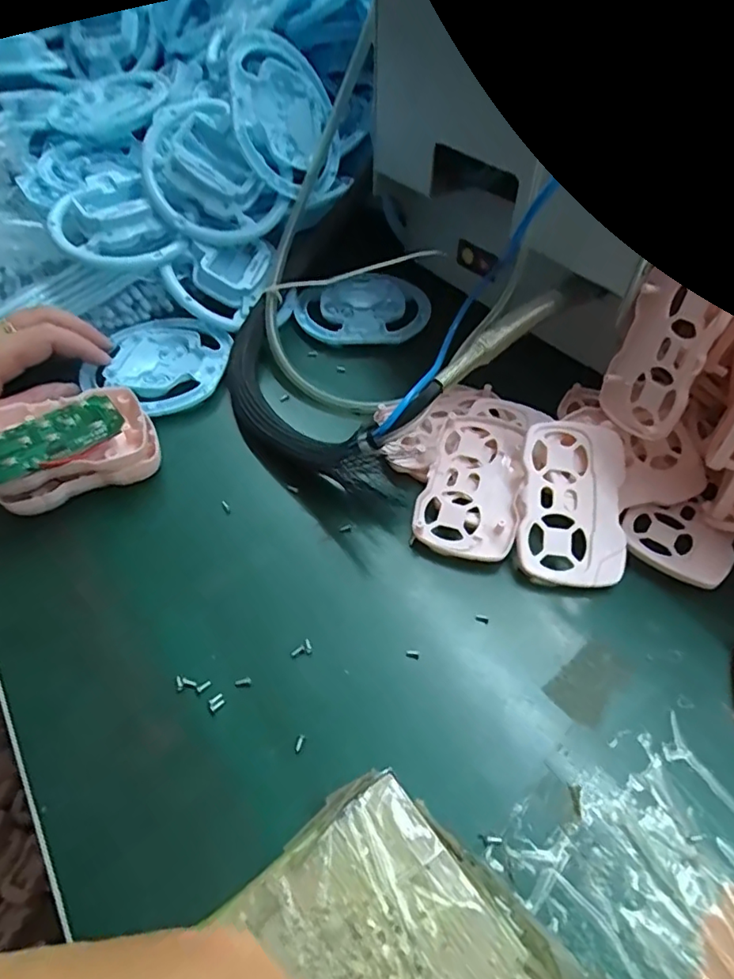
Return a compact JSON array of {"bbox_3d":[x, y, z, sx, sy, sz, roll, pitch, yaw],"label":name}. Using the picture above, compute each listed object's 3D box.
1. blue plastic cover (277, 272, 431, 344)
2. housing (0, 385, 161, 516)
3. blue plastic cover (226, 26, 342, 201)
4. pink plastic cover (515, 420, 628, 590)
[{"bbox_3d":[-0.009,-0.139,0.433,0.112,0.013,0.075,-14,53,-10],"label":"blue plastic cover"},{"bbox_3d":[-0.171,-0.024,0.325,0.089,0.040,0.054,-23,55,-16],"label":"housing"},{"bbox_3d":[-0.060,-0.271,0.404,0.015,0.105,0.091,3,24,45],"label":"blue plastic cover"},{"bbox_3d":[0.110,0.007,0.296,0.054,0.004,0.088,9,74,5],"label":"pink plastic cover"}]

